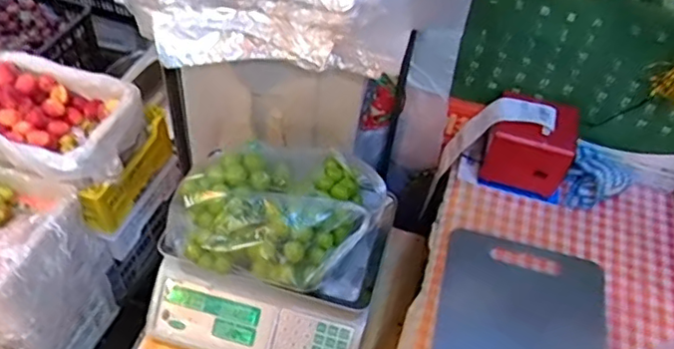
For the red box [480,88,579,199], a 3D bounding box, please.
[{"bbox_3d":[0.312,-0.053,1.023,0.128,0.112,0.114,17,49,8],"label":"red box"}]

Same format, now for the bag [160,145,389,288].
[{"bbox_3d":[-0.084,0.044,0.935,0.271,0.097,0.243,20,50,11],"label":"bag"}]

